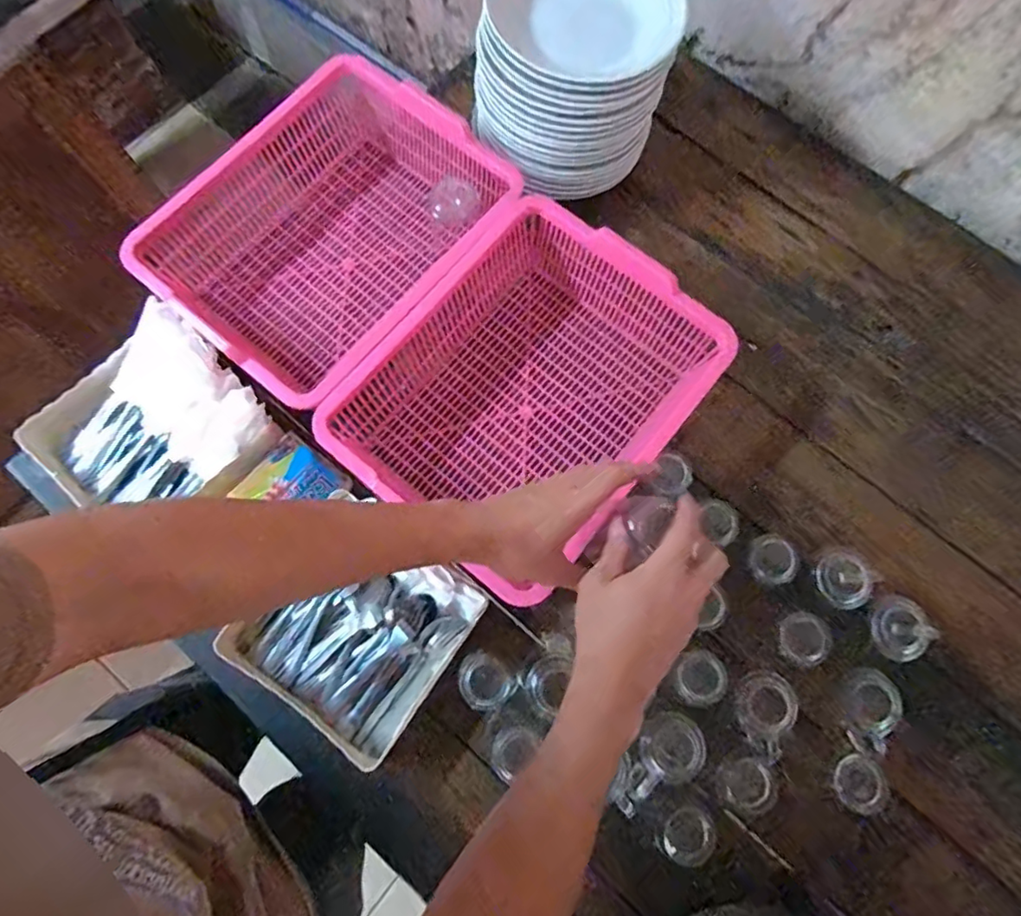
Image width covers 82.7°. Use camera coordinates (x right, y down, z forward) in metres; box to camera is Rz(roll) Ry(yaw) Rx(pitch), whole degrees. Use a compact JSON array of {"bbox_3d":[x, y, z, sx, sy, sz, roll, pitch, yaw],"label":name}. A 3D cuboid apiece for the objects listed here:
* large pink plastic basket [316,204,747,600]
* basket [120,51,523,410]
[{"bbox_3d":[0.020,-0.072,0.673,0.307,0.119,0.377,38,78,8],"label":"large pink plastic basket"},{"bbox_3d":[-0.213,-0.267,0.720,0.305,0.128,0.383,40,78,9],"label":"basket"}]

